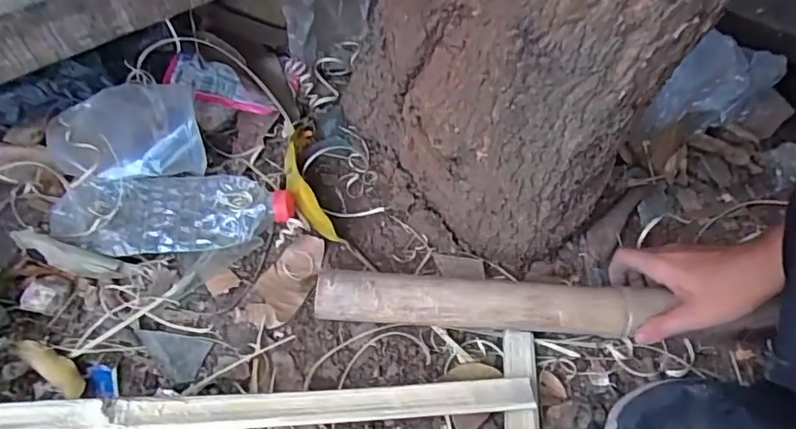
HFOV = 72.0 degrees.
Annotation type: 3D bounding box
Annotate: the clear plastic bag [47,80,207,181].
[{"bbox_3d":[-0.273,-0.080,0.561,0.146,0.056,0.105,-4,52,-8],"label":"clear plastic bag"}]

